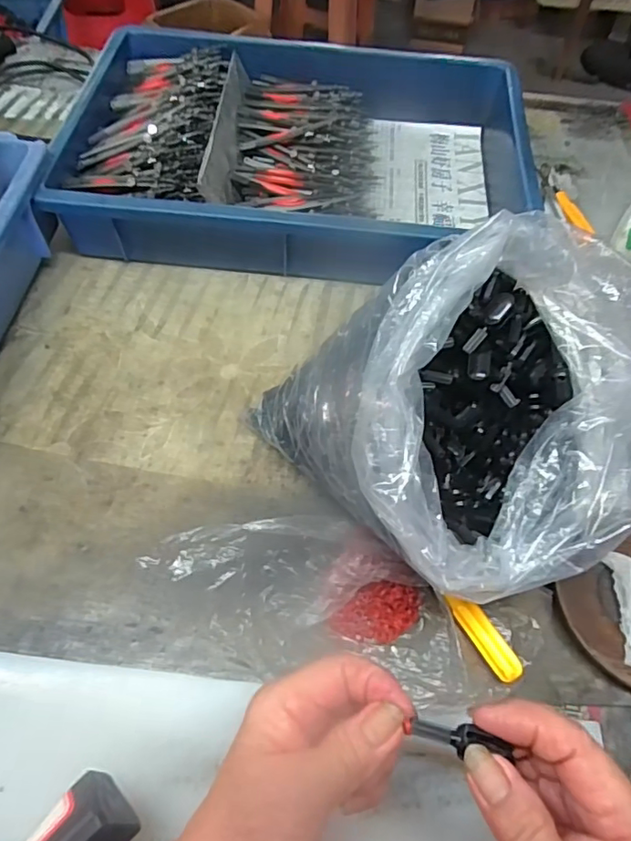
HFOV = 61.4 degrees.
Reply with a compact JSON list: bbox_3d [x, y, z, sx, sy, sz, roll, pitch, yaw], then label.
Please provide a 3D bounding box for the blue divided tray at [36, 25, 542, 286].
[{"bbox_3d":[-0.014,-0.268,0.535,0.412,0.085,0.284,5,58,-1],"label":"blue divided tray"}]

